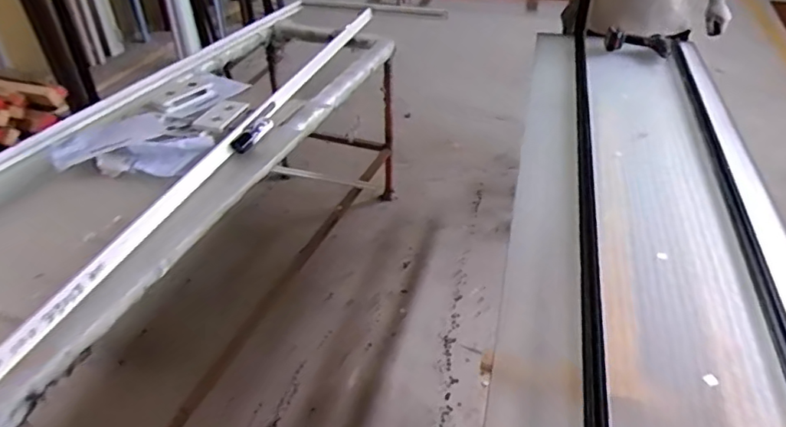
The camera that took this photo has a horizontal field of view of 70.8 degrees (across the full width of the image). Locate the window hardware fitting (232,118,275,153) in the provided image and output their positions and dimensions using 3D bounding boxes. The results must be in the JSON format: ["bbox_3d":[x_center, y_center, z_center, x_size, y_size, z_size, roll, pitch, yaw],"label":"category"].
[{"bbox_3d":[-0.389,-0.225,1.546,0.045,0.032,0.183,14,40,18],"label":"window hardware fitting"}]

